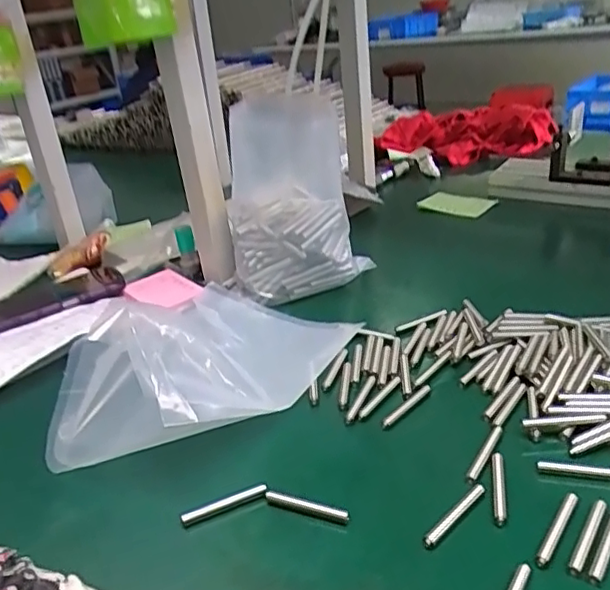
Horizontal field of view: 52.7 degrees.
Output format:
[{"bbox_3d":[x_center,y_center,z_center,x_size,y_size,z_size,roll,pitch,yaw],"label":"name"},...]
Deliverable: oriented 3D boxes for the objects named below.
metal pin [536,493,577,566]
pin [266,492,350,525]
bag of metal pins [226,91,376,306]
[{"bbox_3d":[0.150,0.138,0.365,0.006,0.004,0.060,15,33,35],"label":"metal pin"},{"bbox_3d":[0.000,0.137,0.398,0.059,0.010,0.009,7,31,27],"label":"pin"},{"bbox_3d":[-0.010,-0.099,0.657,0.143,0.195,0.098,-8,27,0],"label":"bag of metal pins"}]

